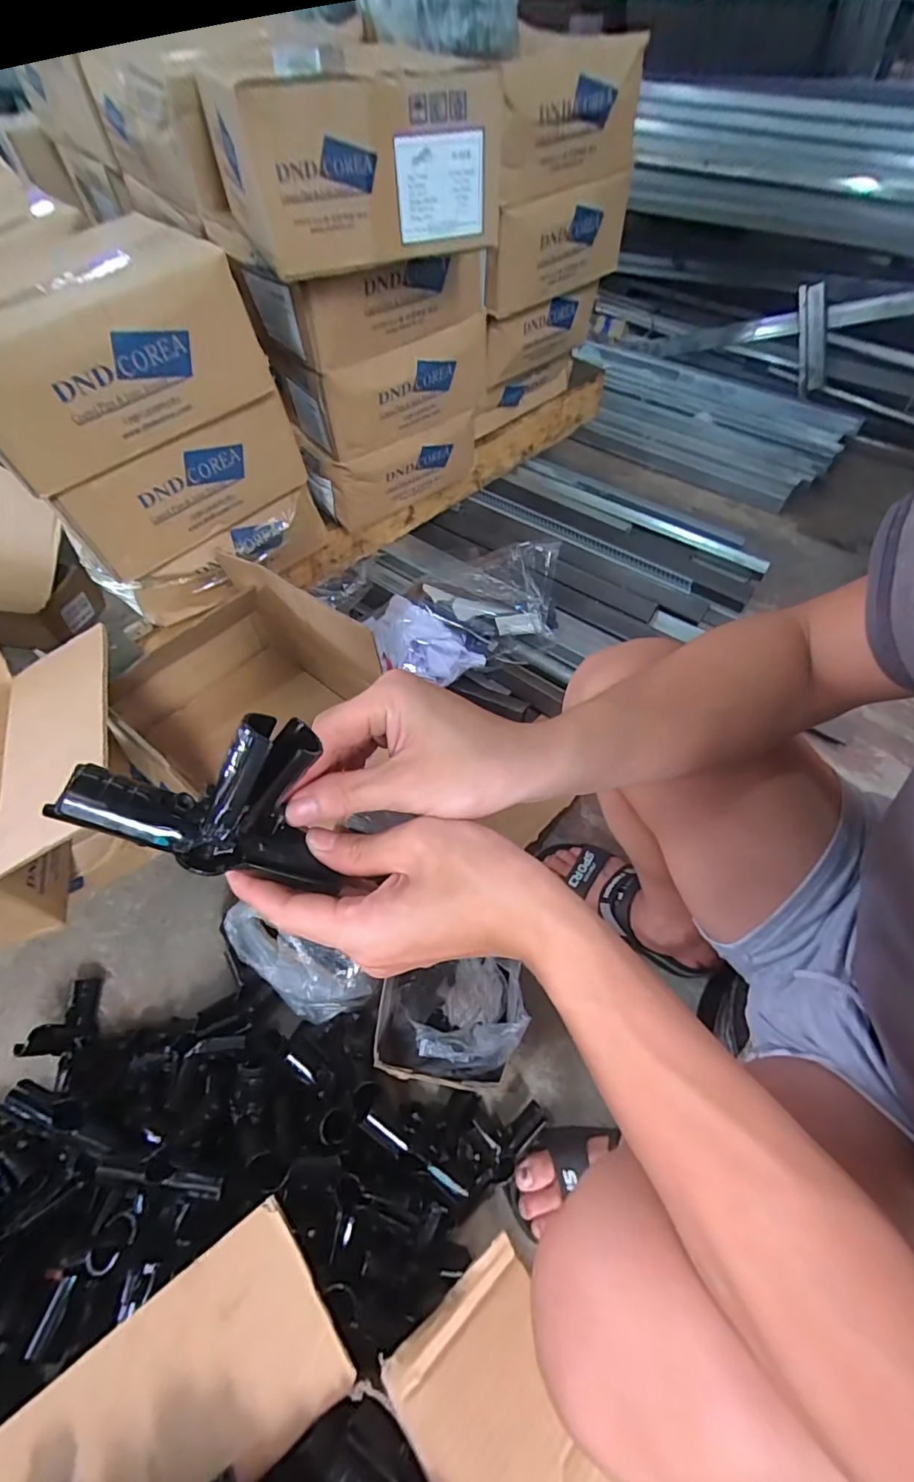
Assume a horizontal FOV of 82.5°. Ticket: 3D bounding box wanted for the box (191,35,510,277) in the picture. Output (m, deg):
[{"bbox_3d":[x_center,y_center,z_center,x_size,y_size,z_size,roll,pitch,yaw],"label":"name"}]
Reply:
[{"bbox_3d":[-0.124,-0.685,0.607,0.282,0.151,0.282,-19,57,-13],"label":"box"}]

